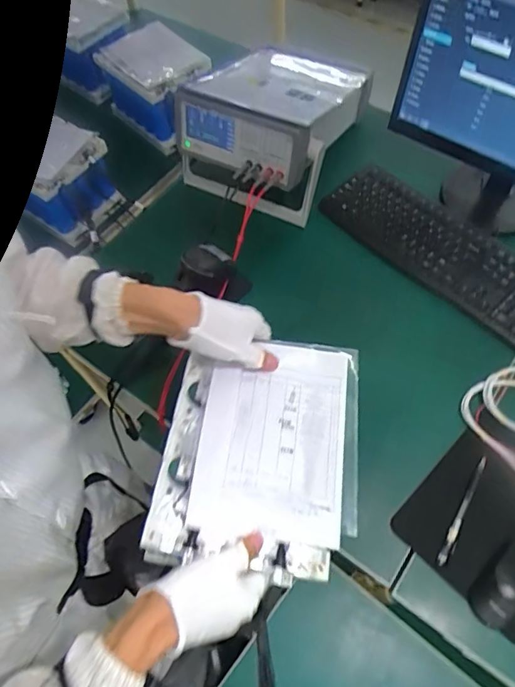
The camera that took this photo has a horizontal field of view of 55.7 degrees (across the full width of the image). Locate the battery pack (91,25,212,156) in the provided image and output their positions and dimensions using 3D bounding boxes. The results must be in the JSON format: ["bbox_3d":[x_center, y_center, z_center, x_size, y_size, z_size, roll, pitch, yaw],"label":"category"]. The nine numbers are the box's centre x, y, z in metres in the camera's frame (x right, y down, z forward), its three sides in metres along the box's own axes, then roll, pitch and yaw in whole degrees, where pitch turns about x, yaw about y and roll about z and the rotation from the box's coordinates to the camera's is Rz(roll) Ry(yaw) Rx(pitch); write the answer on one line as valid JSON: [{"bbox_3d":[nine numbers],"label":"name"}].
[{"bbox_3d":[-0.248,-0.641,1.217,0.176,0.181,0.282,-41,66,-17],"label":"battery pack"}]

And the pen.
[{"bbox_3d":[0.274,0.221,0.647,0.014,0.010,0.155,27,66,17],"label":"pen"}]

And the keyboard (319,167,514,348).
[{"bbox_3d":[0.315,-0.173,0.857,0.155,0.019,0.440,-40,66,-17],"label":"keyboard"}]

